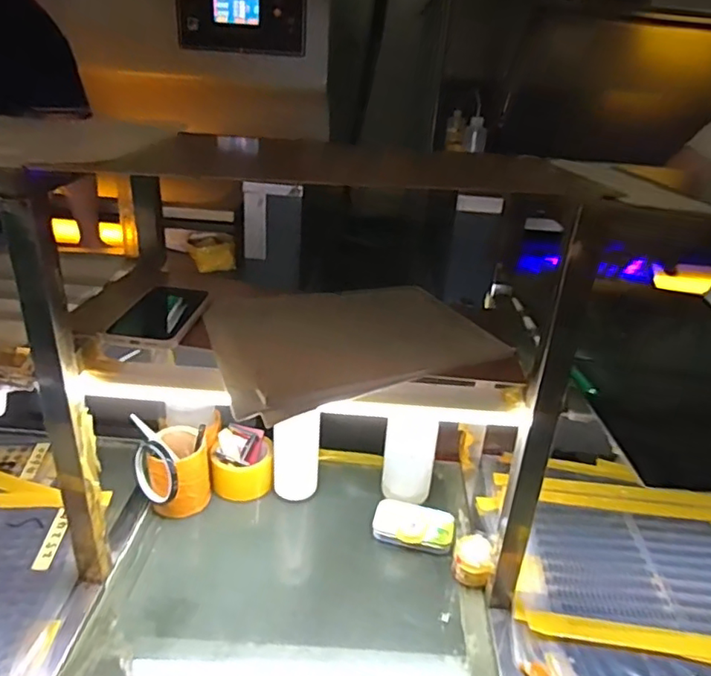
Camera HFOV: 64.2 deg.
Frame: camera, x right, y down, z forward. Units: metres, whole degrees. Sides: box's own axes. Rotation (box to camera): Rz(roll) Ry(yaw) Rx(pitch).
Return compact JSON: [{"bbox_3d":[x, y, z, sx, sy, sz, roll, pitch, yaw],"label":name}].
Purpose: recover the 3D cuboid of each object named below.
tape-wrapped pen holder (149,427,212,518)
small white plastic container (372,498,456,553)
[{"bbox_3d":[-0.256,0.194,0.823,0.087,0.118,0.086,-6,28,-21],"label":"tape-wrapped pen holder"},{"bbox_3d":[0.086,0.270,0.825,0.114,0.026,0.064,11,27,12],"label":"small white plastic container"}]

